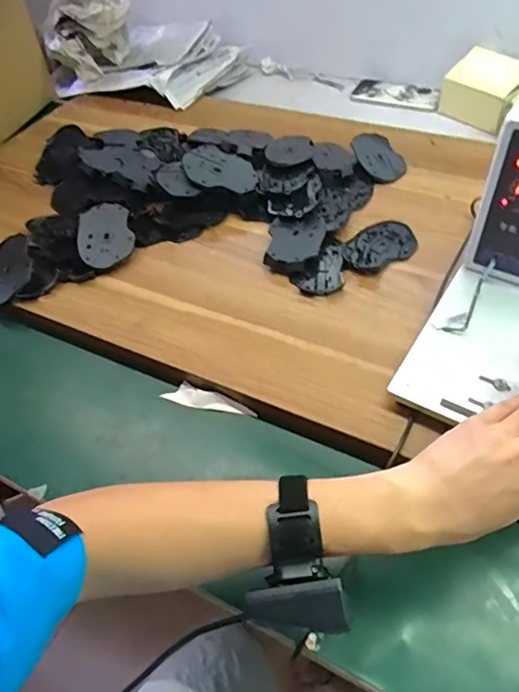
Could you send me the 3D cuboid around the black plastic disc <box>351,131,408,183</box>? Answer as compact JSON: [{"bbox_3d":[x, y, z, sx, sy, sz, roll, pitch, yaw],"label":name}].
[{"bbox_3d":[0.186,-0.298,0.801,0.074,0.014,0.122,-10,50,-2],"label":"black plastic disc"}]

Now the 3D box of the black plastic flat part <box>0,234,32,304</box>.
[{"bbox_3d":[-0.337,-0.103,0.686,0.073,0.012,0.099,-36,55,4],"label":"black plastic flat part"}]

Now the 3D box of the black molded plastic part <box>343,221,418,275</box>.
[{"bbox_3d":[0.159,-0.129,0.673,0.107,0.008,0.072,-38,57,-23],"label":"black molded plastic part"}]

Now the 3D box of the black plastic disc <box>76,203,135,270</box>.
[{"bbox_3d":[-0.208,-0.150,0.698,0.072,0.013,0.100,-5,65,-11],"label":"black plastic disc"}]

